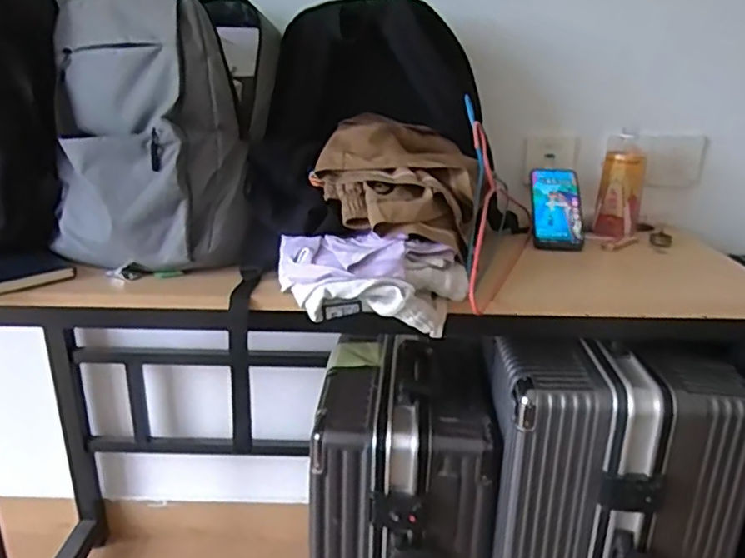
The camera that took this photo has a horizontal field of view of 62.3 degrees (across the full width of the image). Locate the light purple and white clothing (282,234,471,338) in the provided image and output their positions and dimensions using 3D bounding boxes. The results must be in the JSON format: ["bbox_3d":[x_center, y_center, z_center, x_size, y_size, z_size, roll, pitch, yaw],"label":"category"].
[{"bbox_3d":[-0.010,-0.001,0.741,0.238,0.086,0.123,6,20,11],"label":"light purple and white clothing"}]

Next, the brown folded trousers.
[{"bbox_3d":[0.035,-0.132,0.817,0.204,0.123,0.220,8,20,14],"label":"brown folded trousers"}]

